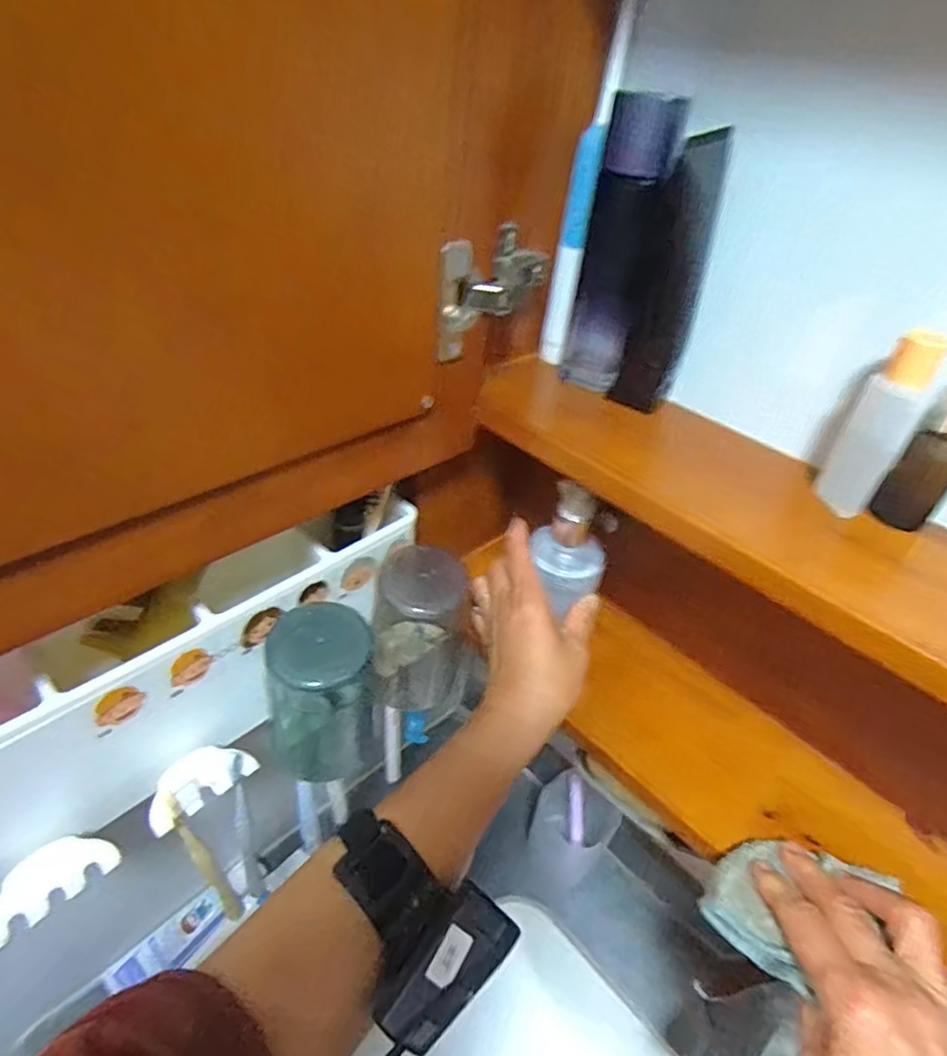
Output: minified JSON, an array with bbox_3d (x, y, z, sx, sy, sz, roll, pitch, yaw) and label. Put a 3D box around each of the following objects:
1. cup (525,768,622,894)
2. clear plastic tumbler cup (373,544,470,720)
[{"bbox_3d":[0.093,0.315,0.612,0.071,0.104,0.072,4,39,-3],"label":"cup"},{"bbox_3d":[-0.036,0.084,0.431,0.061,0.137,0.061,4,39,-3],"label":"clear plastic tumbler cup"}]

